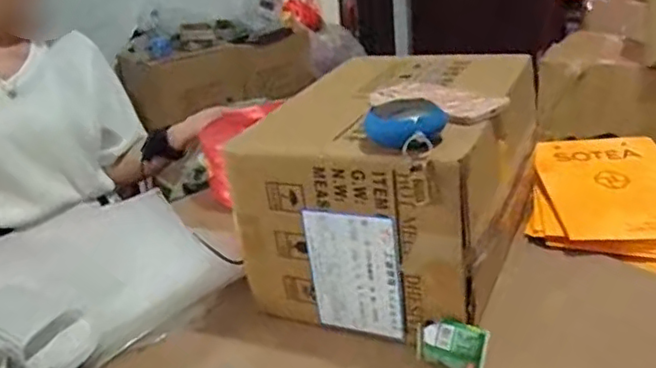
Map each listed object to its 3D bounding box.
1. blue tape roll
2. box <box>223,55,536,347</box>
[{"bbox_3d":[0.085,-0.064,0.646,0.076,0.032,0.066,-23,29,-33],"label":"blue tape roll"},{"bbox_3d":[0.094,-0.009,0.837,0.293,0.240,0.356,6,27,25],"label":"box"}]

